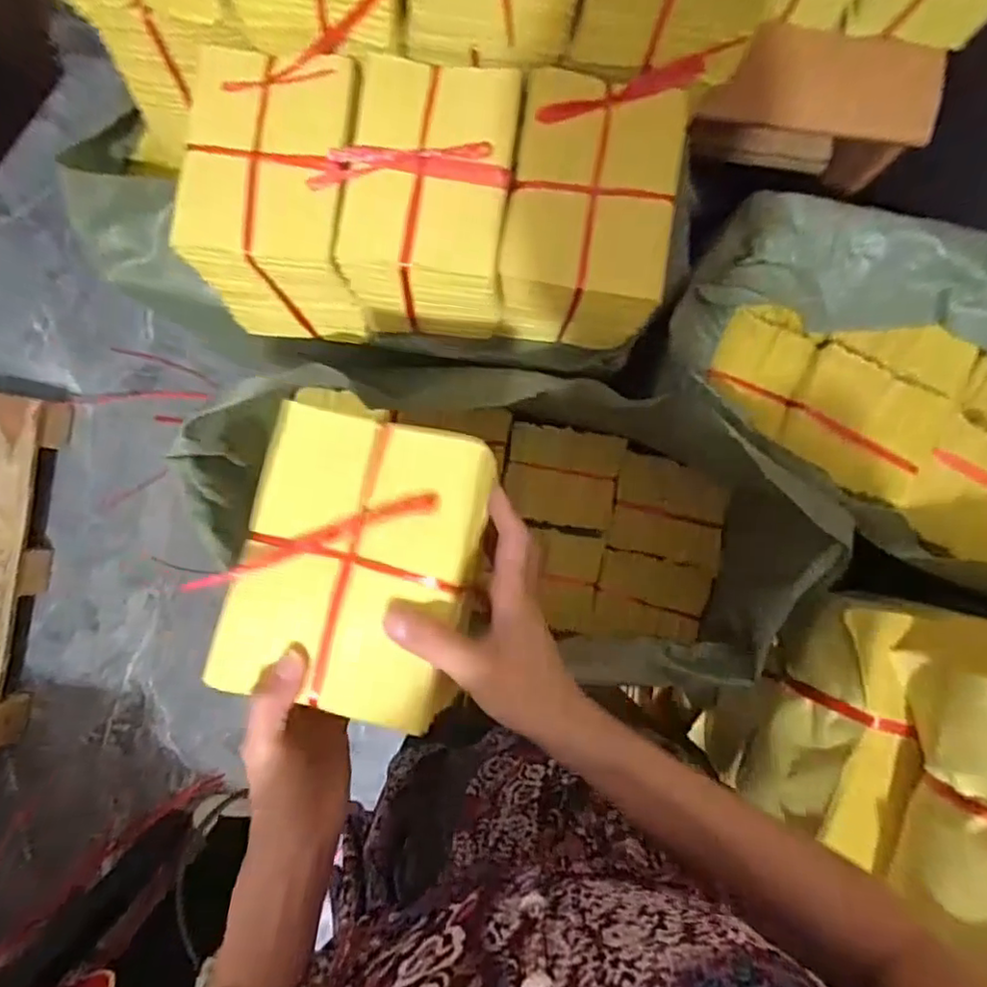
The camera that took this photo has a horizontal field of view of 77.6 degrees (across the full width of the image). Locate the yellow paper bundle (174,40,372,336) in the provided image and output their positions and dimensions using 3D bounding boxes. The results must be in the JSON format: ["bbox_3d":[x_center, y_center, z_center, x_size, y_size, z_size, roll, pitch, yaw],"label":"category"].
[{"bbox_3d":[-0.165,-0.238,0.513,0.125,0.133,0.178,3,89,1],"label":"yellow paper bundle"}]

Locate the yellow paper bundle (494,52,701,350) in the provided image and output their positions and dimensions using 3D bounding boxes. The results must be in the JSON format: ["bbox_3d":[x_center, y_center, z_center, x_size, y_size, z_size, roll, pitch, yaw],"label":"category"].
[{"bbox_3d":[0.080,-0.233,0.519,0.133,0.122,0.179,5,89,1],"label":"yellow paper bundle"}]

